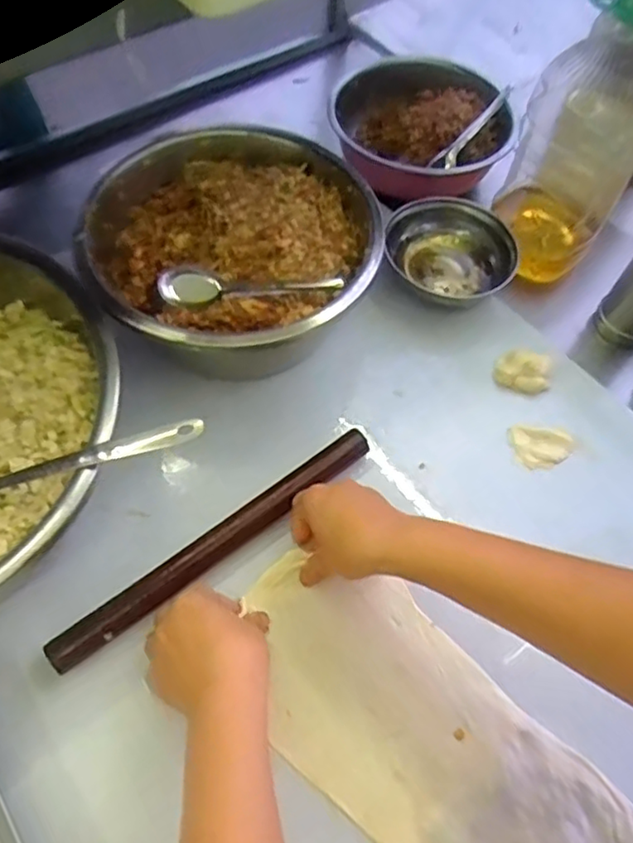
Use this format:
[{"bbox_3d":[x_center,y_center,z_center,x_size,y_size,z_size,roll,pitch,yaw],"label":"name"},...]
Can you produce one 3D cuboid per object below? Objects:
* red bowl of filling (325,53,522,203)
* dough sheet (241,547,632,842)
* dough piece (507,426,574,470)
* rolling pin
[{"bbox_3d":[0.127,-0.377,0.787,0.210,0.091,0.200,2,60,-4],"label":"red bowl of filling"},{"bbox_3d":[0.071,0.225,0.458,0.144,0.012,0.306,-39,67,-22],"label":"dough sheet"},{"bbox_3d":[0.211,0.023,0.589,0.055,0.022,0.035,1,60,-5],"label":"dough piece"},{"bbox_3d":[-0.076,0.096,0.514,0.299,0.021,0.025,-34,68,-22],"label":"rolling pin"}]

